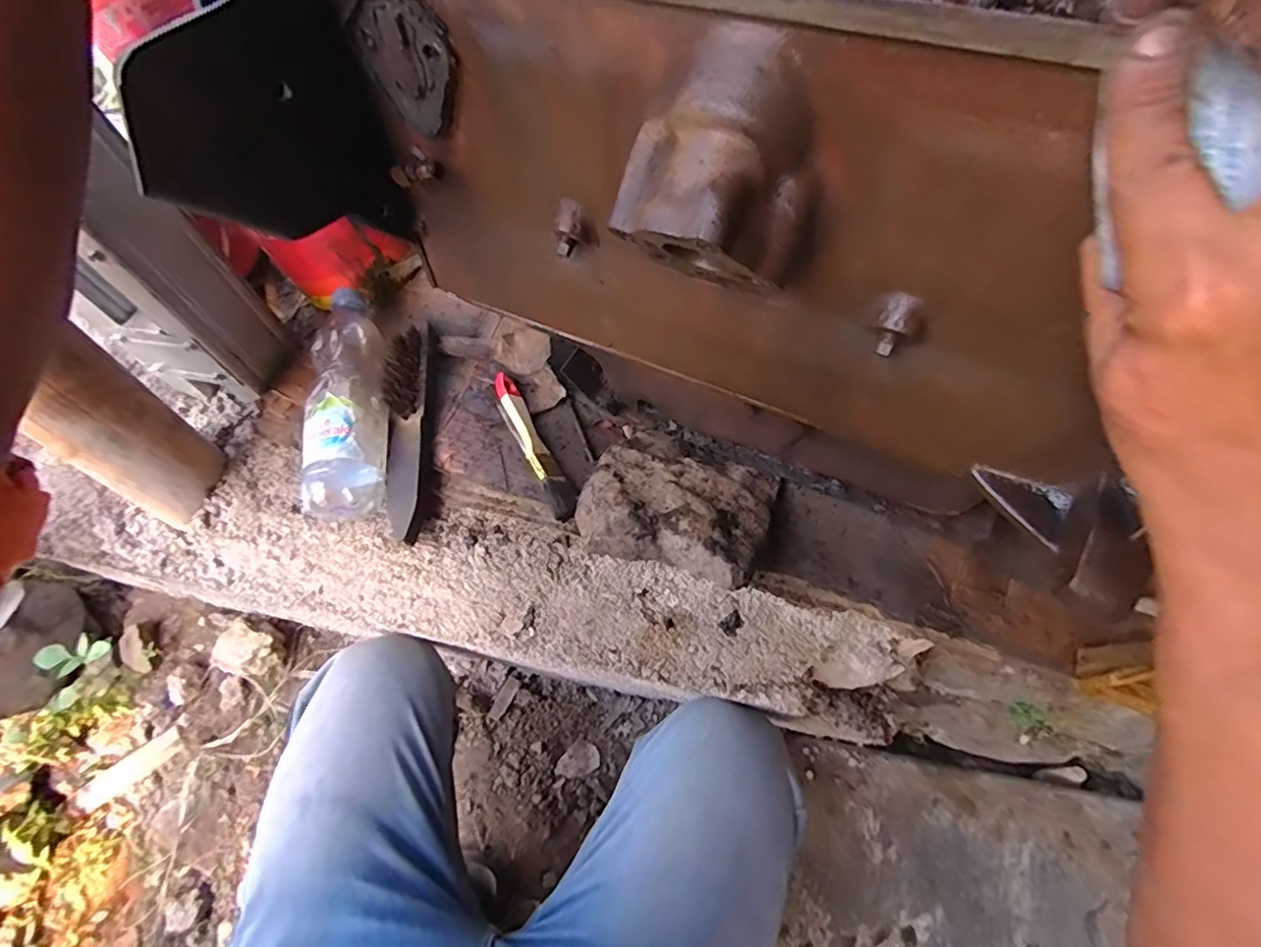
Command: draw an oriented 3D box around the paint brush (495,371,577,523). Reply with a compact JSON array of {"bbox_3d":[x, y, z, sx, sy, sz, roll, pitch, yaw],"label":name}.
[{"bbox_3d":[-0.087,-0.025,0.518,0.023,0.025,0.165,-25,61,-11],"label":"paint brush"}]

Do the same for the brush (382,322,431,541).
[{"bbox_3d":[-0.214,-0.048,0.538,0.042,0.051,0.225,-4,59,1],"label":"brush"}]

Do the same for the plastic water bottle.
[{"bbox_3d":[-0.266,-0.069,0.543,0.063,0.075,0.233,-10,59,-2],"label":"plastic water bottle"}]

